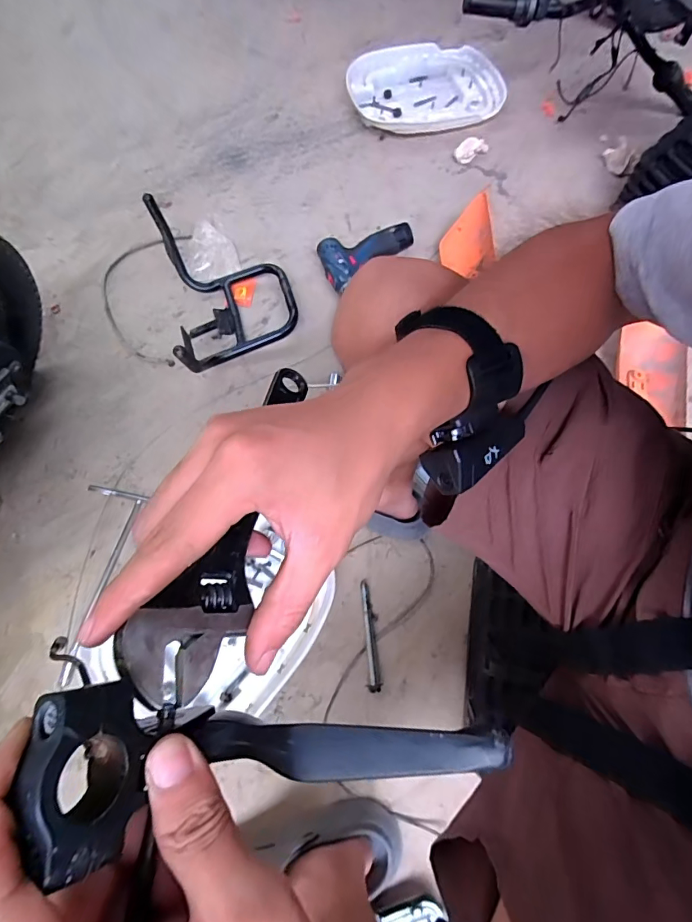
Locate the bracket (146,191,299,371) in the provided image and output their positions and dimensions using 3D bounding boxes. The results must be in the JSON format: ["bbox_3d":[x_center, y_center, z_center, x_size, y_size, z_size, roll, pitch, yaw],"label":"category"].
[{"bbox_3d":[-0.198,-0.298,0.772,0.206,0.155,0.323,-16,71,-7],"label":"bracket"}]

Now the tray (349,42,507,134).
[{"bbox_3d":[0.194,-0.888,1.050,0.369,0.062,0.261,-17,71,-7],"label":"tray"}]

